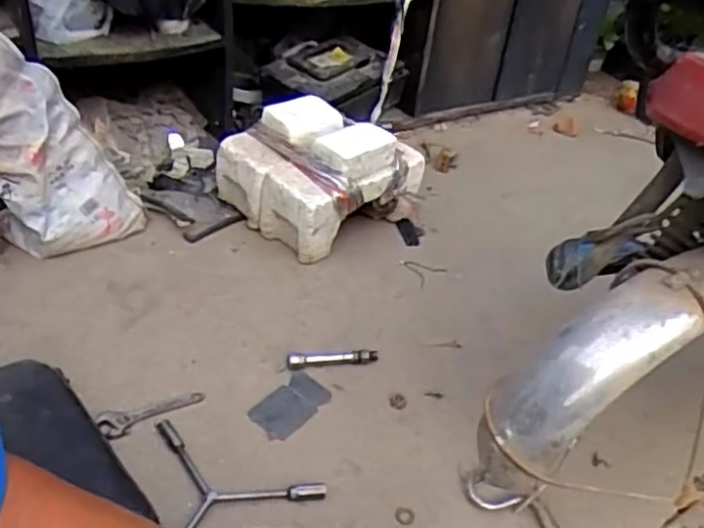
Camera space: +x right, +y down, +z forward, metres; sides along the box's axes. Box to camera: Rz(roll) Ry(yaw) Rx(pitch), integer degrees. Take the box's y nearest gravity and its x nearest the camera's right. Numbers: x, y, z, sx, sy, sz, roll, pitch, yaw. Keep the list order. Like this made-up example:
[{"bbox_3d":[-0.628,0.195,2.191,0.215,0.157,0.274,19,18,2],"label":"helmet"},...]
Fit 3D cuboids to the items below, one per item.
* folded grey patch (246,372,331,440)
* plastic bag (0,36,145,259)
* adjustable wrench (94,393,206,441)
[{"bbox_3d":[-0.089,0.207,0.969,0.072,0.009,0.117,32,44,23],"label":"folded grey patch"},{"bbox_3d":[-0.512,-0.190,1.114,0.300,0.358,0.134,-18,44,-33],"label":"plastic bag"},{"bbox_3d":[-0.279,0.206,0.932,0.145,0.013,0.040,-14,42,-29],"label":"adjustable wrench"}]

